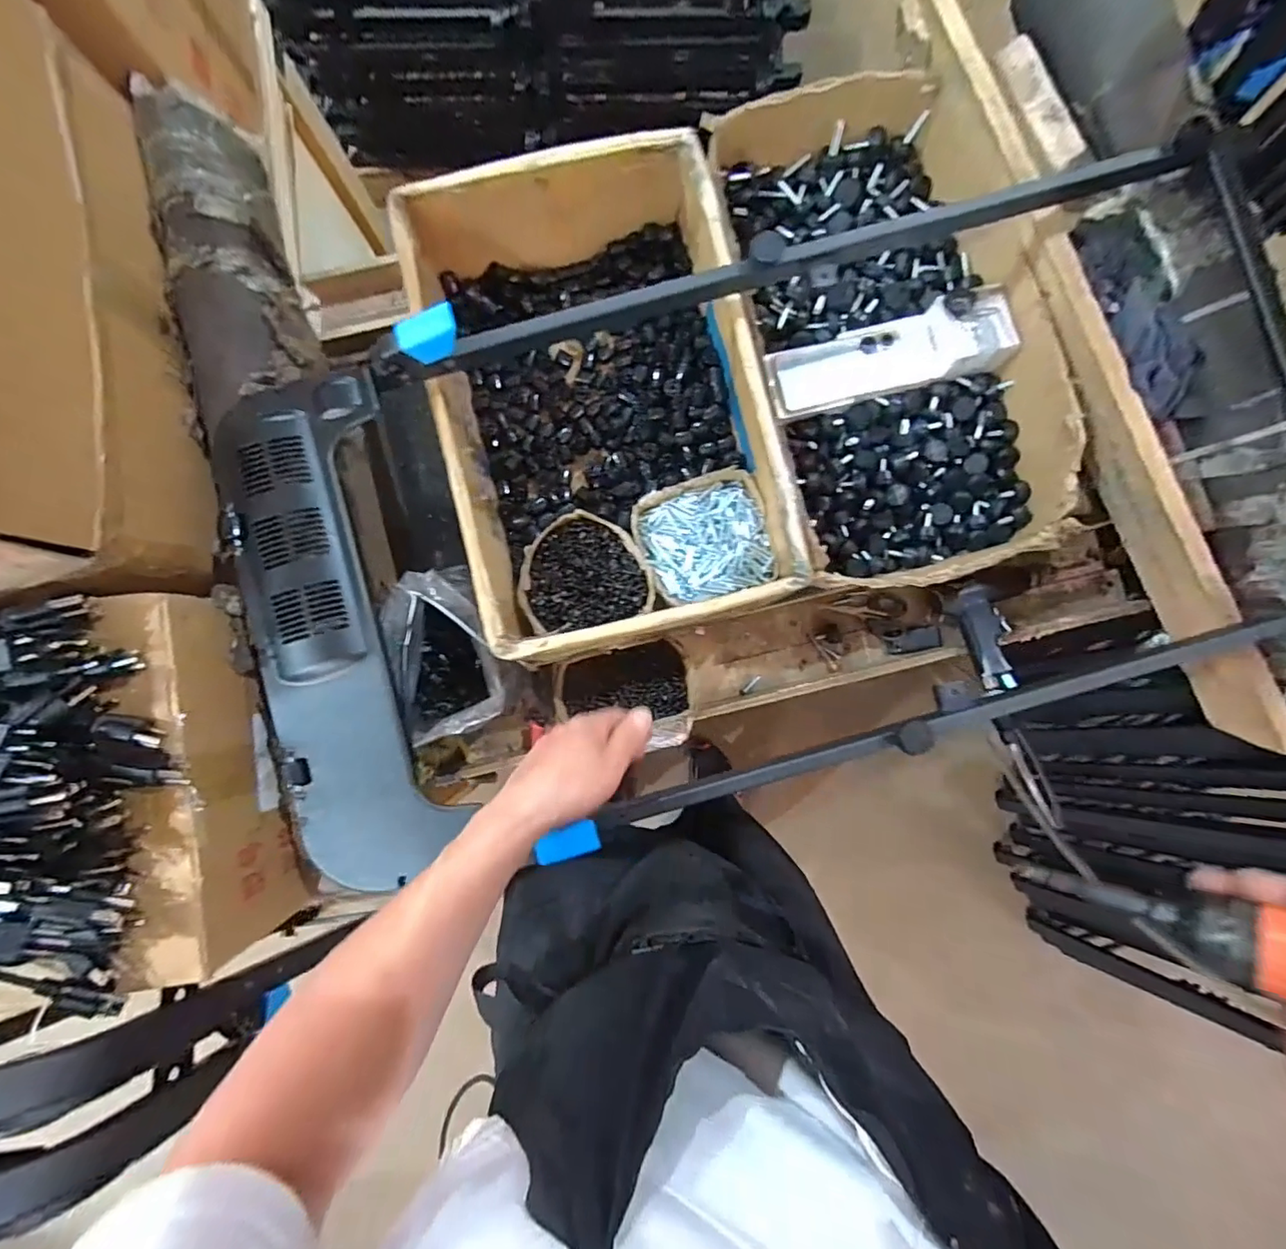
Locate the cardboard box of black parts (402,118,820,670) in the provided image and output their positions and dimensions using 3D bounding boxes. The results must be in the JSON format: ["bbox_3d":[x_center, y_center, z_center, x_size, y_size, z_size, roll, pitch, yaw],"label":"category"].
[{"bbox_3d":[-0.042,-0.252,0.664,0.360,0.166,0.521,-14,87,-1],"label":"cardboard box of black parts"}]

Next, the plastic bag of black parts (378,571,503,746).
[{"bbox_3d":[-0.221,0.040,0.640,0.123,0.145,0.185,-1,87,0],"label":"plastic bag of black parts"}]

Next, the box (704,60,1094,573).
[{"bbox_3d":[0.296,-0.349,0.685,0.329,0.134,0.594,-13,87,-1],"label":"box"}]

